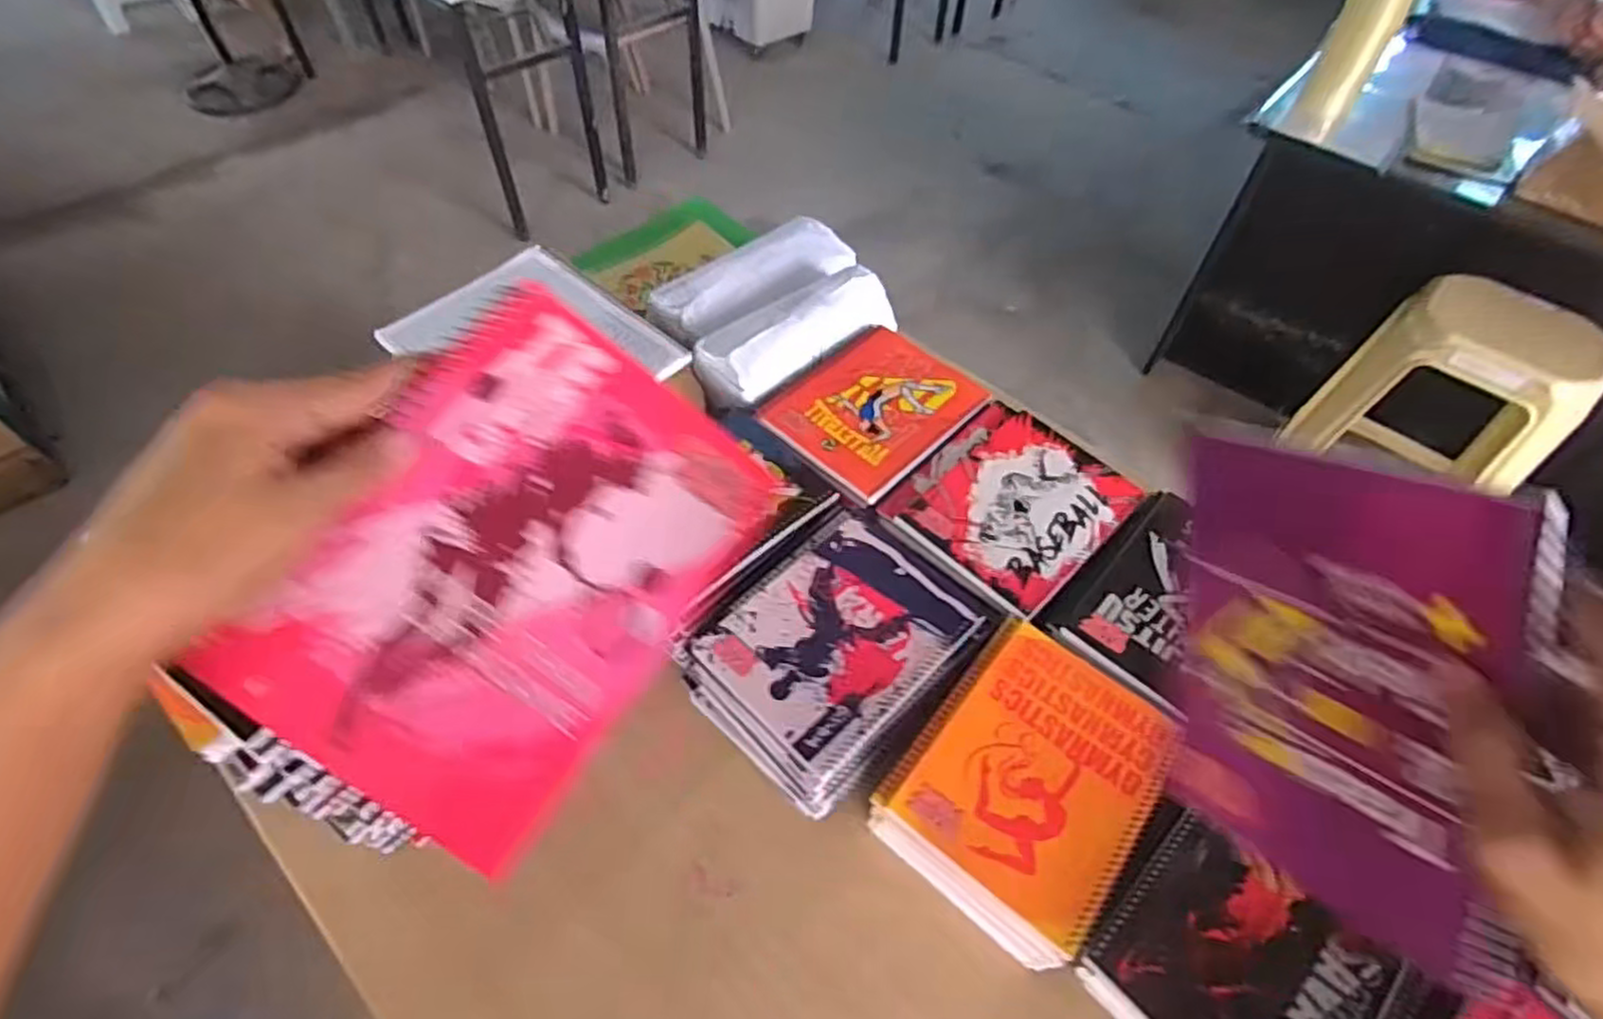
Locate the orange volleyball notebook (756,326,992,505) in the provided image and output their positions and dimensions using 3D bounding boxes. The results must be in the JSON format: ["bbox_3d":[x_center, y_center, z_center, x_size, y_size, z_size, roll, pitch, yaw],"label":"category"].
[{"bbox_3d":[0.074,-0.107,0.776,0.163,0.015,0.207,38,61,23],"label":"orange volleyball notebook"}]

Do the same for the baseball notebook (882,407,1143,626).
[{"bbox_3d":[0.198,-0.012,0.702,0.167,0.012,0.199,39,61,24],"label":"baseball notebook"}]

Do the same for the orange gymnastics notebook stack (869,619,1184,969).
[{"bbox_3d":[0.169,0.212,0.581,0.162,0.083,0.211,33,59,20],"label":"orange gymnastics notebook stack"}]

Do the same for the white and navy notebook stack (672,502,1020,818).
[{"bbox_3d":[0.033,0.121,0.640,0.184,0.071,0.218,37,60,23],"label":"white and navy notebook stack"}]

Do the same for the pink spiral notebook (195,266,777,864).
[{"bbox_3d":[-0.114,0.017,0.301,0.144,0.010,0.193,37,68,-7],"label":"pink spiral notebook"}]

